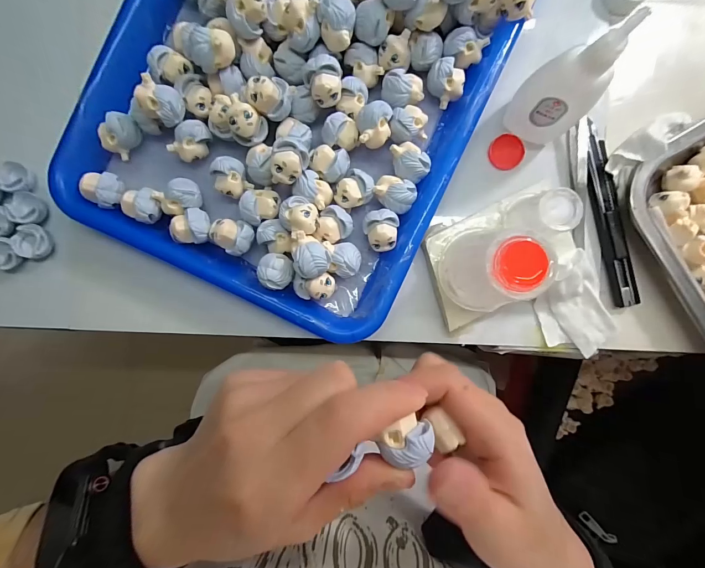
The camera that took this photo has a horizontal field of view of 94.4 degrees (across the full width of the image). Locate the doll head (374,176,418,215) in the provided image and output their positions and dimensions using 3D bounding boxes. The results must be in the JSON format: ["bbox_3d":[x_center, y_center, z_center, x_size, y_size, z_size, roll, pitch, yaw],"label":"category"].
[{"bbox_3d":[0.030,-0.062,0.230,0.028,0.026,0.023,29,91,1],"label":"doll head"}]

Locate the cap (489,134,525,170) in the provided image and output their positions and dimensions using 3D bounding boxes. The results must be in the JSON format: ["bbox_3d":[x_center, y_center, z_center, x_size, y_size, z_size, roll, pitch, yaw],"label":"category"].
[{"bbox_3d":[0.116,-0.099,0.246,0.025,0.004,0.025,0,90,1],"label":"cap"}]

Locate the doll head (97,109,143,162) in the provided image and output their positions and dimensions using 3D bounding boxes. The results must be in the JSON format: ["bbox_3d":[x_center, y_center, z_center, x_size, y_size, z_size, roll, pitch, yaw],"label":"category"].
[{"bbox_3d":[-0.163,-0.105,0.231,0.017,0.024,0.028,38,91,1],"label":"doll head"}]

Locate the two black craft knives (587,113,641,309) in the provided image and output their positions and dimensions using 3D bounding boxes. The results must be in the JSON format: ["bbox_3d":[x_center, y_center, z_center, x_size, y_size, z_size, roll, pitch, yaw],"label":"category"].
[{"bbox_3d":[0.190,-0.051,0.242,0.017,0.008,0.135,-13,90,1],"label":"two black craft knives"}]

